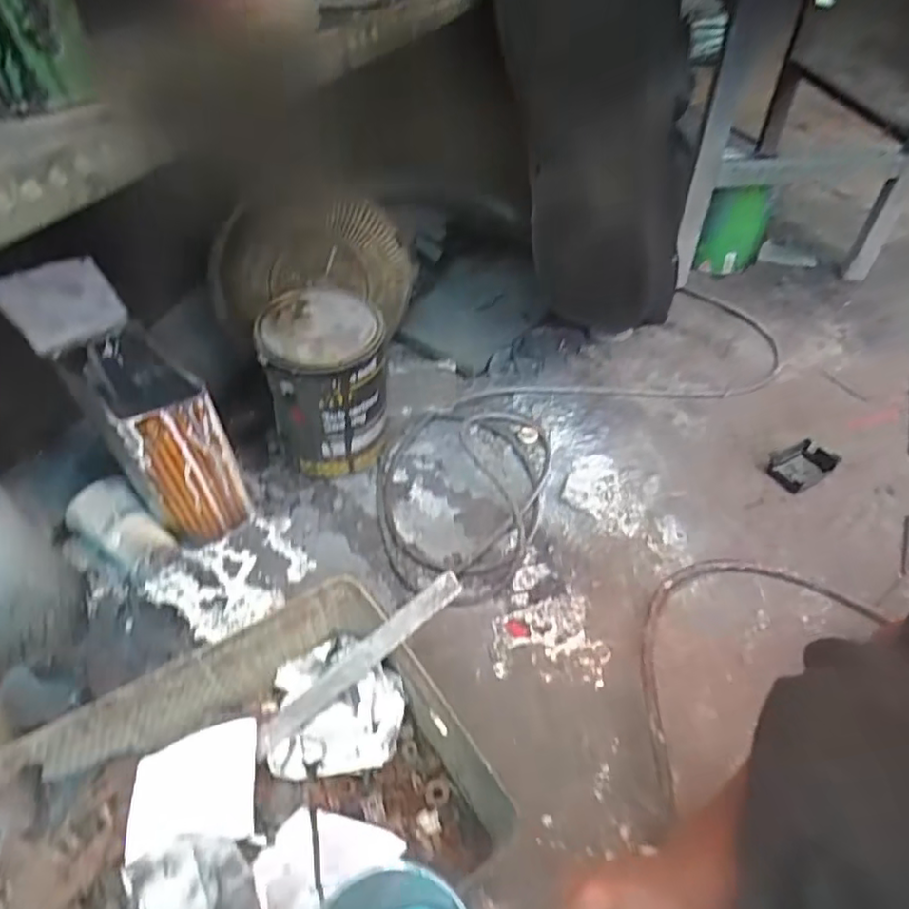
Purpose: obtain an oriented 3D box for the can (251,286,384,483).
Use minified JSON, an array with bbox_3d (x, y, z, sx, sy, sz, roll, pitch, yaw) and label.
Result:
[{"bbox_3d":[-0.175,-0.090,0.873,0.152,0.234,0.143,-2,43,2],"label":"can"}]

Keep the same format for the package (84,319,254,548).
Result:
[{"bbox_3d":[-0.352,-0.004,0.782,0.104,0.255,0.189,-29,49,-24],"label":"package"}]

